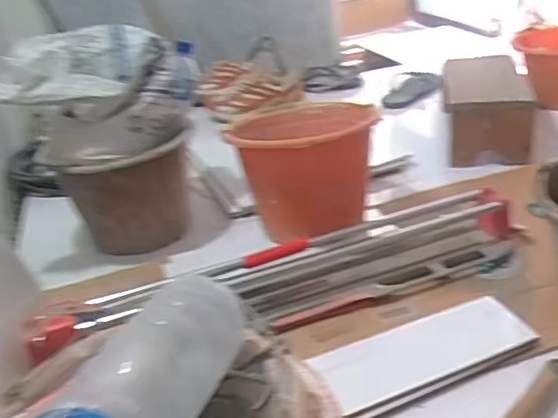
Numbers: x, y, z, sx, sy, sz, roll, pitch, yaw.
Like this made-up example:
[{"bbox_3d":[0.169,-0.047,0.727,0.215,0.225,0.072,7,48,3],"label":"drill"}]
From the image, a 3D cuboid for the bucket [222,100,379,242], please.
[{"bbox_3d":[0.050,-0.071,1.053,0.226,0.211,0.281,2,29,18],"label":"bucket"}]

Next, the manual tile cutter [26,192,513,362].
[{"bbox_3d":[0.029,0.099,0.882,0.743,0.084,0.115,-13,28,-12],"label":"manual tile cutter"}]

